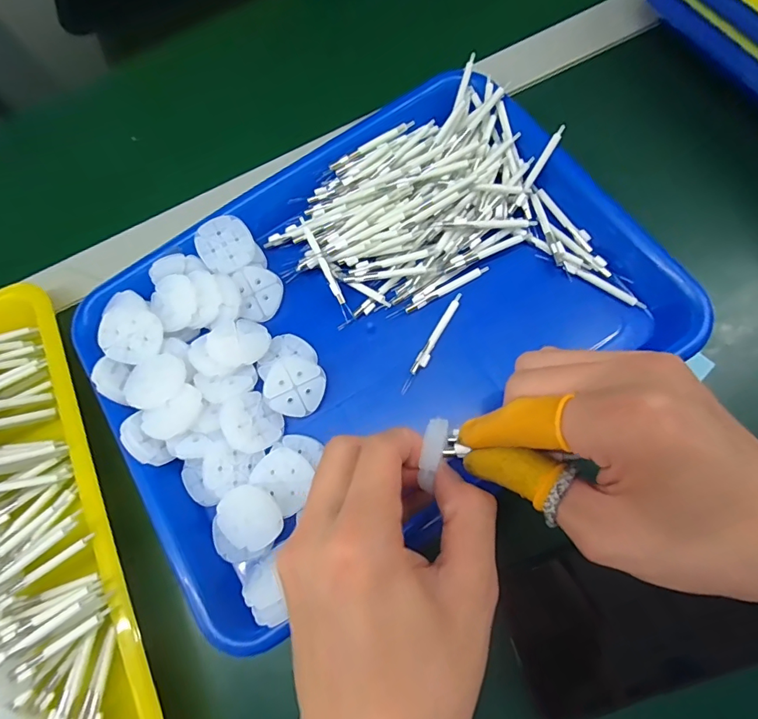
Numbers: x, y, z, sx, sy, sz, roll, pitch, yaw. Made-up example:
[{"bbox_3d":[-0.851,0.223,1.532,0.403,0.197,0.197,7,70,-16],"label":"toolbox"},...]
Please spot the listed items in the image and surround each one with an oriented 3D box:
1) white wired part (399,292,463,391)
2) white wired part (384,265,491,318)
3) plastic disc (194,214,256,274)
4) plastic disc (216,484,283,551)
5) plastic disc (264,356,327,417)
[{"bbox_3d":[0.034,-0.011,0.287,0.008,0.004,0.073,27,78,14],"label":"white wired part"},{"bbox_3d":[0.038,-0.044,0.297,0.070,0.006,0.007,-27,72,-2],"label":"white wired part"},{"bbox_3d":[-0.100,-0.075,0.299,0.034,0.004,0.035,0,91,-16],"label":"plastic disc"},{"bbox_3d":[-0.071,0.087,0.252,0.031,0.005,0.034,-1,74,2],"label":"plastic disc"},{"bbox_3d":[-0.049,0.017,0.275,0.034,0.004,0.033,-1,94,-17],"label":"plastic disc"}]

